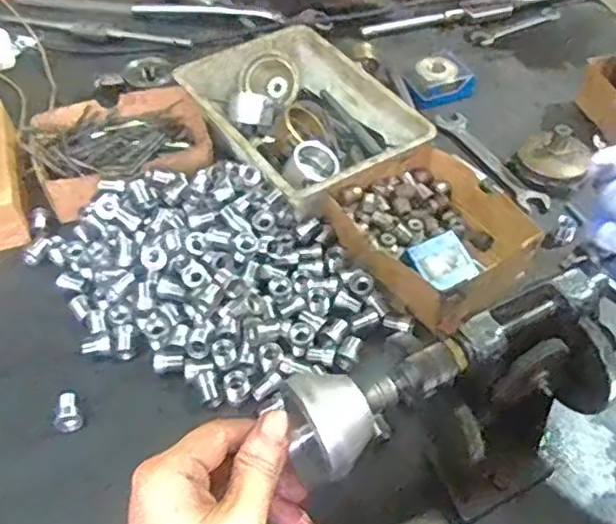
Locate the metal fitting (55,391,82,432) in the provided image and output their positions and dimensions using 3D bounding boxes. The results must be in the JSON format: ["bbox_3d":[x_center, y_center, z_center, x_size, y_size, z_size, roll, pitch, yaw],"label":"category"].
[{"bbox_3d":[-0.184,0.114,0.494,0.019,0.015,0.029,-16,51,-14],"label":"metal fitting"}]

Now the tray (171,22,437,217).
[{"bbox_3d":[-0.012,-0.156,0.683,0.169,0.054,0.248,-28,54,-22],"label":"tray"}]

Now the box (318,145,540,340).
[{"bbox_3d":[0.114,-0.034,0.602,0.151,0.046,0.170,-32,56,-25],"label":"box"}]

